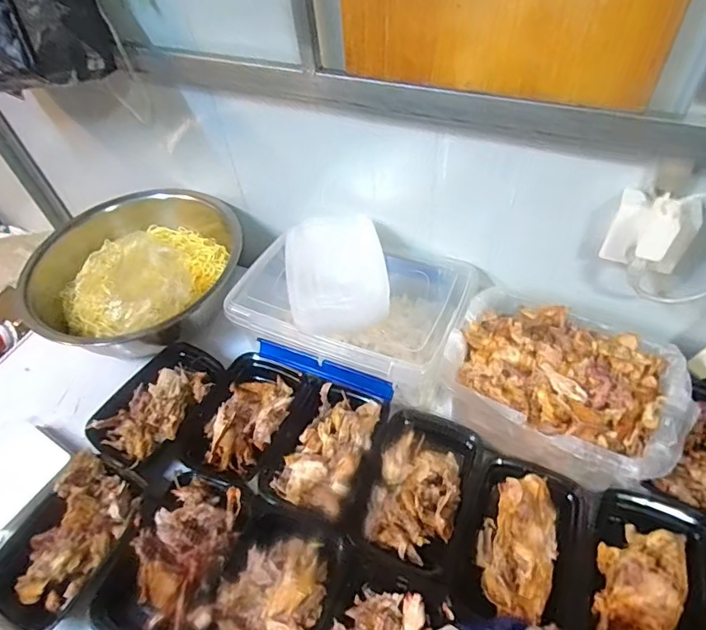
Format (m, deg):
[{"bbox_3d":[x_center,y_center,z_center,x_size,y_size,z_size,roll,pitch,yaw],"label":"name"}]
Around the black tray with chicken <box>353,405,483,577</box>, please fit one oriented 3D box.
[{"bbox_3d":[0.091,0.225,0.652,0.133,0.045,0.201,14,53,17],"label":"black tray with chicken"}]

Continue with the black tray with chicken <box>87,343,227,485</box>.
[{"bbox_3d":[-0.305,0.136,0.764,0.148,0.043,0.212,25,57,24],"label":"black tray with chicken"}]

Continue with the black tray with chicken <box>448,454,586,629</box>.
[{"bbox_3d":[0.209,0.278,0.596,0.128,0.046,0.191,16,53,19],"label":"black tray with chicken"}]

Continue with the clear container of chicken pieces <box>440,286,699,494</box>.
[{"bbox_3d":[0.267,0.095,0.634,0.283,0.153,0.203,22,55,22],"label":"clear container of chicken pieces"}]

